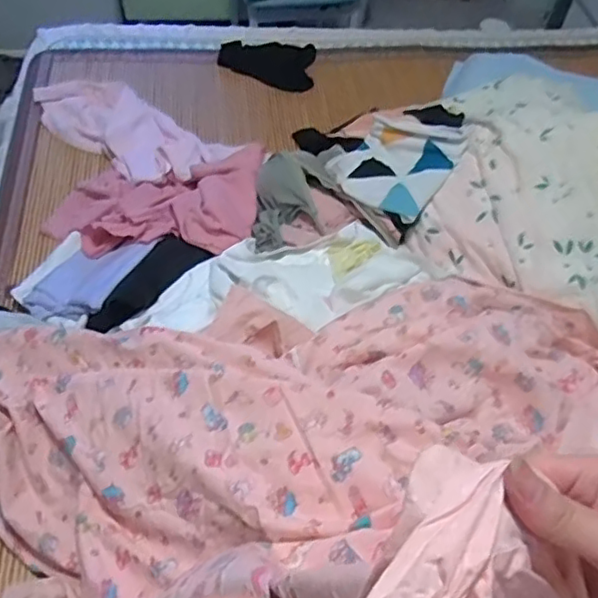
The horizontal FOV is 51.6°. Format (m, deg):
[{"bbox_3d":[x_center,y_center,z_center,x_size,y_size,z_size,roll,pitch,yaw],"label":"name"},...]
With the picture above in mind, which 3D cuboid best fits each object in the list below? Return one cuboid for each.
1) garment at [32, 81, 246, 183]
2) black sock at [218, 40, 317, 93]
[{"bbox_3d":[-0.381,-0.367,1.352,0.471,0.062,0.202,35,59,21],"label":"garment"},{"bbox_3d":[-0.083,-0.609,1.602,0.239,0.028,0.165,7,53,1],"label":"black sock"}]

